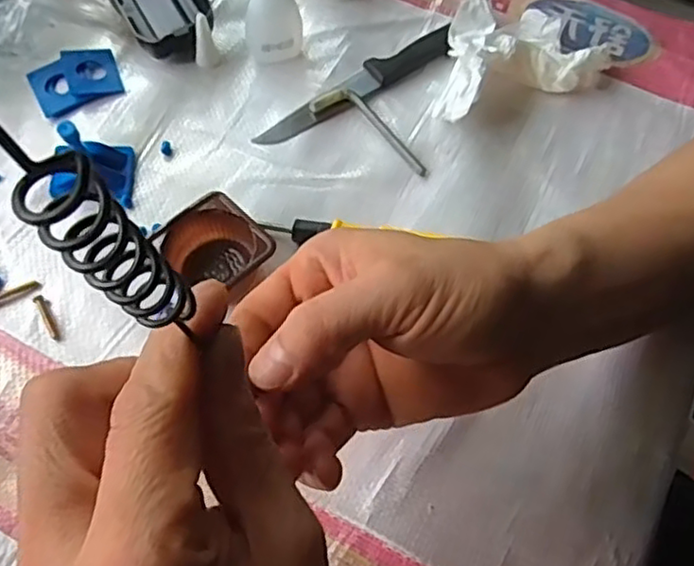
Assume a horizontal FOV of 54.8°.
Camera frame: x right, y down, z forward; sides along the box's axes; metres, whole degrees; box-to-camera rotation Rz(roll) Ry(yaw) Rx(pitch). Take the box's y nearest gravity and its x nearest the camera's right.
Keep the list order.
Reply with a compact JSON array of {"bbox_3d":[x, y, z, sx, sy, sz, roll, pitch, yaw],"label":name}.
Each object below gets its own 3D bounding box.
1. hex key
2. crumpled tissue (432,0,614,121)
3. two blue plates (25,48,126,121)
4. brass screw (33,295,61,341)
[{"bbox_3d":[0.018,-0.094,0.400,0.080,0.009,0.026,31,65,15],"label":"hex key"},{"bbox_3d":[0.103,-0.145,0.413,0.123,0.038,0.067,-22,64,-13],"label":"crumpled tissue"},{"bbox_3d":[-0.167,-0.125,0.412,0.051,0.006,0.043,-23,64,-14],"label":"two blue plates"},{"bbox_3d":[-0.154,0.017,0.344,0.005,0.004,0.028,-30,66,-16],"label":"brass screw"}]

